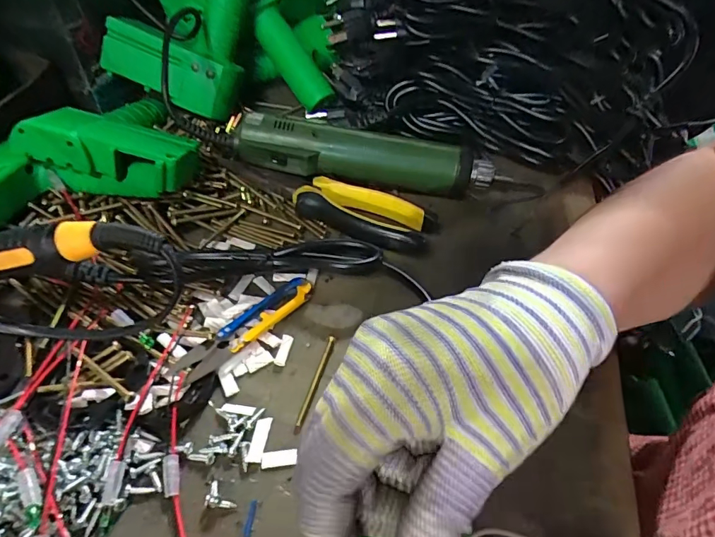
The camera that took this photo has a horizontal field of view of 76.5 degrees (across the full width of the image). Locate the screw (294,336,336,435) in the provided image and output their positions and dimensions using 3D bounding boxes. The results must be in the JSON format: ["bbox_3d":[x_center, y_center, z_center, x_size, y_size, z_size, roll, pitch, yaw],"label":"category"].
[{"bbox_3d":[-0.024,0.065,0.260,0.005,0.007,0.060,13,48,7],"label":"screw"}]

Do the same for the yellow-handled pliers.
[{"bbox_3d":[0.004,-0.040,0.342,0.102,0.023,0.043,20,50,13],"label":"yellow-handled pliers"}]

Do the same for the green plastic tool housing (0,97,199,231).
[{"bbox_3d":[-0.212,-0.070,0.323,0.186,0.057,0.081,-15,51,-17],"label":"green plastic tool housing"}]

